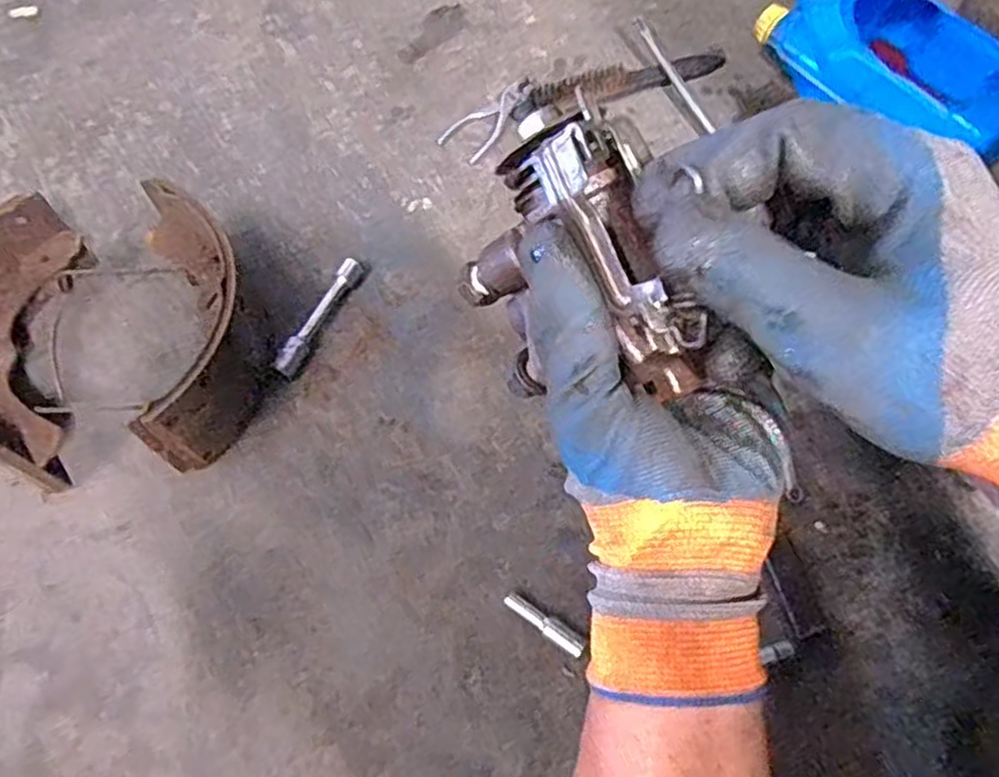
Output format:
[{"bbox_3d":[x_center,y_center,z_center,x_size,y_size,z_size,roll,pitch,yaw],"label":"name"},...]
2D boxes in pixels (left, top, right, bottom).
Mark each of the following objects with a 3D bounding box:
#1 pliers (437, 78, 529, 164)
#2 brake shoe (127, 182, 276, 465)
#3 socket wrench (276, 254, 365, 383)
[{"bbox_3d":[-0.009,-0.339,0.904,0.060,0.016,0.139,36,70,15],"label":"pliers"},{"bbox_3d":[-0.283,-0.067,0.714,0.097,0.118,0.266,-10,66,-5],"label":"brake shoe"},{"bbox_3d":[-0.188,-0.074,0.770,0.020,0.024,0.146,24,67,10],"label":"socket wrench"}]

